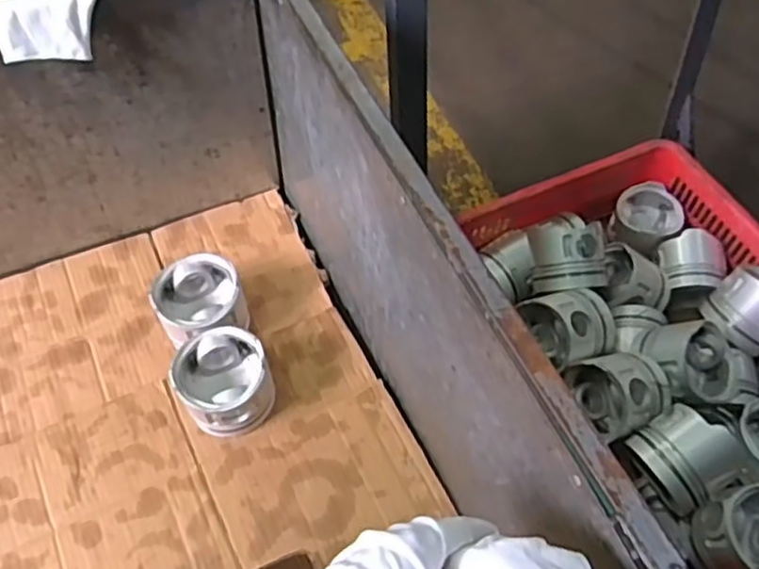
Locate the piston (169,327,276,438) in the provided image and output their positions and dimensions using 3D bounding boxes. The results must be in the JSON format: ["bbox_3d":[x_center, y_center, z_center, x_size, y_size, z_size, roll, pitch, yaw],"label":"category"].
[{"bbox_3d":[-0.182,0.118,0.847,0.105,0.083,0.105,1,56,-1],"label":"piston"}]

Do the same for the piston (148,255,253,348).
[{"bbox_3d":[-0.224,0.026,0.903,0.105,0.076,0.107,1,56,-1],"label":"piston"}]

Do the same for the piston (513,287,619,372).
[{"bbox_3d":[0.252,0.058,0.960,0.104,0.095,0.109,-18,59,-13],"label":"piston"}]

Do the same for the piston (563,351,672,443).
[{"bbox_3d":[0.307,0.138,0.915,0.101,0.102,0.104,-21,59,-15],"label":"piston"}]

